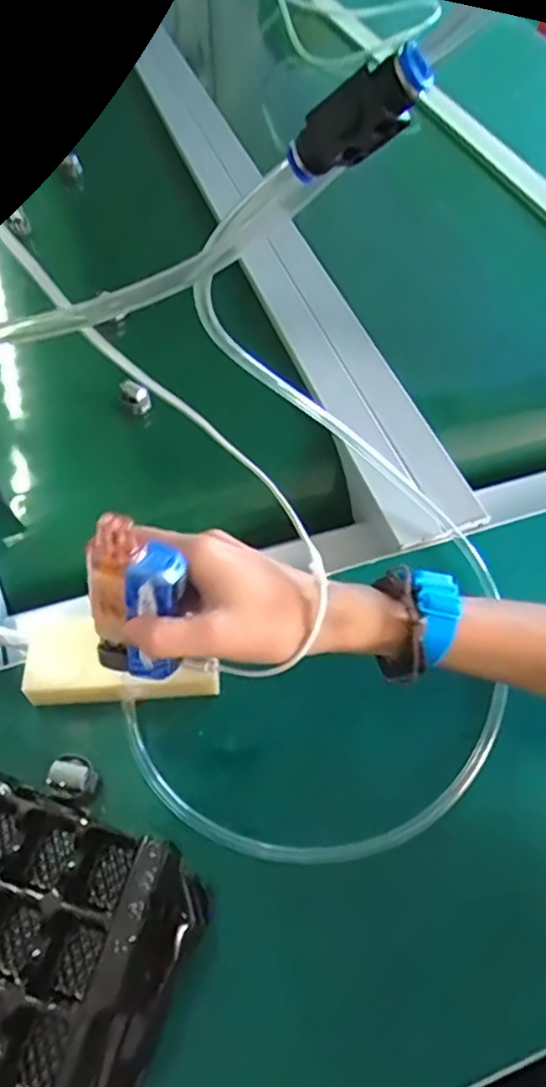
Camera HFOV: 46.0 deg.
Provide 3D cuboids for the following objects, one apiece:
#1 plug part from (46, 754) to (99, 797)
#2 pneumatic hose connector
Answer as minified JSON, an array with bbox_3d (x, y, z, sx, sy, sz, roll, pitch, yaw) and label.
[{"bbox_3d":[-0.117,0.135,0.374,0.025,0.016,0.023,0,55,-1],"label":"plug part"},{"bbox_3d":[0.026,-0.128,0.196,0.048,0.021,0.011,-17,41,44],"label":"pneumatic hose connector"}]

